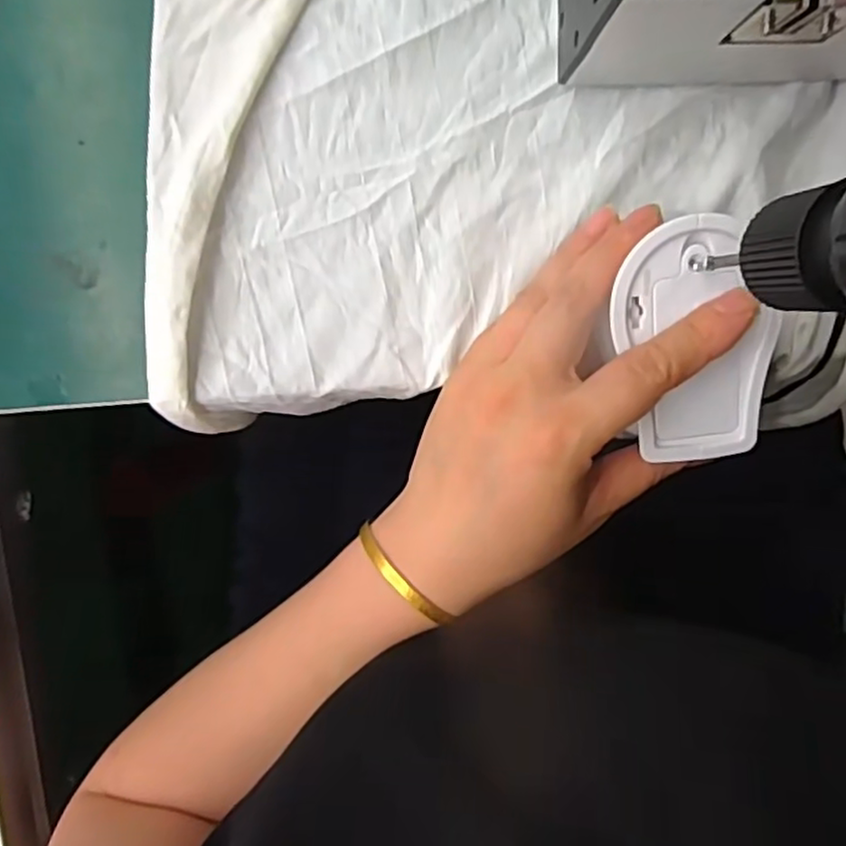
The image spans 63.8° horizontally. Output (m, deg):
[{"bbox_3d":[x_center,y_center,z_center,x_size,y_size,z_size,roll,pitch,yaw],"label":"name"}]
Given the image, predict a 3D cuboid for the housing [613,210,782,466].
[{"bbox_3d":[0.101,-0.029,0.250,0.055,0.009,0.089,-20,106,-3],"label":"housing"}]

